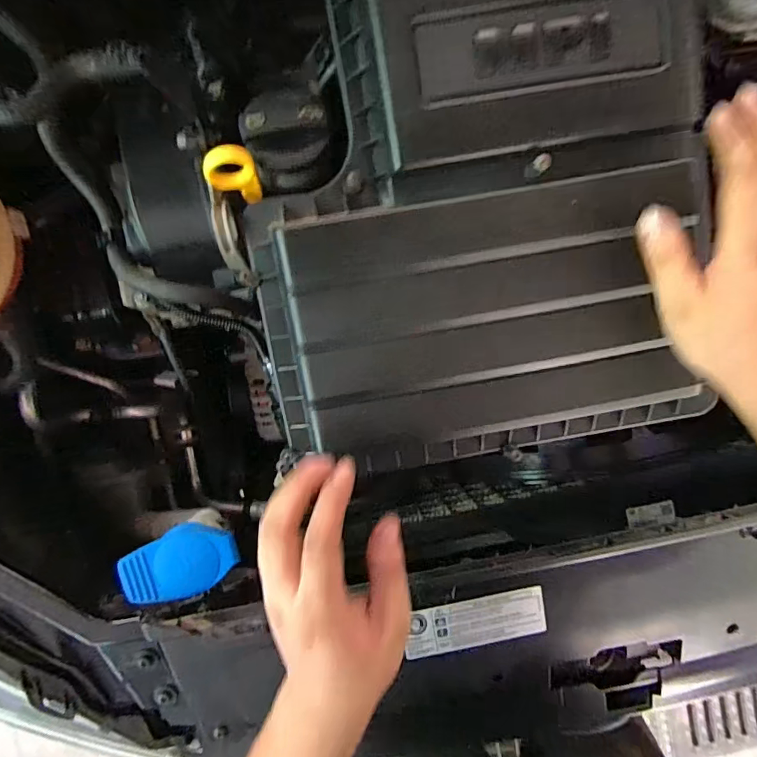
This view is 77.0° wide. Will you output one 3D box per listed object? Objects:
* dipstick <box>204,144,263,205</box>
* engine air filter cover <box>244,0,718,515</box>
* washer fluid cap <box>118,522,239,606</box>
[{"bbox_3d":[-0.103,-0.146,0.341,0.032,0.044,0.026,0,93,-2],"label":"dipstick"},{"bbox_3d":[0.077,-0.106,0.337,0.328,0.068,0.329,-6,93,-2],"label":"engine air filter cover"},{"bbox_3d":[-0.180,0.168,0.436,0.097,0.023,0.060,-24,87,-11],"label":"washer fluid cap"}]

